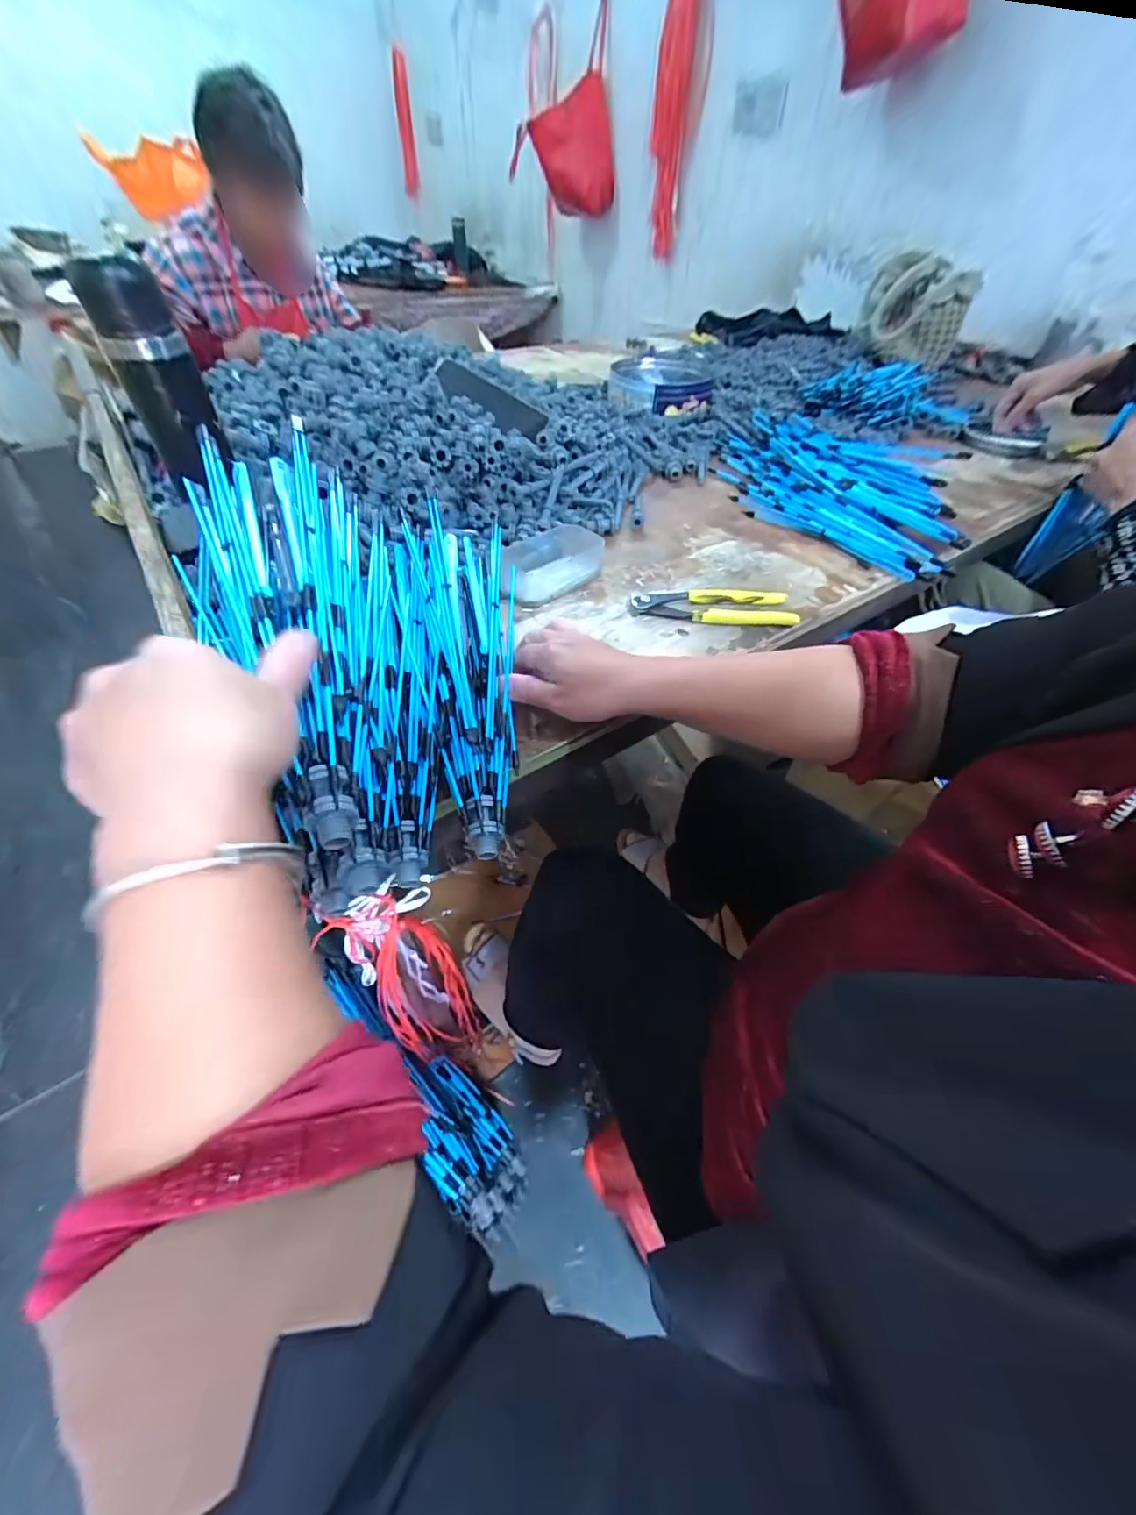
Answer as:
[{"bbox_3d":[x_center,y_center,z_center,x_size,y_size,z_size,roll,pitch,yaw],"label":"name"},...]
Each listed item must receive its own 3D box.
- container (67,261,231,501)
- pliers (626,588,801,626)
[{"bbox_3d":[-0.374,-0.346,0.472,0.065,0.162,0.058,-24,55,-21],"label":"container"},{"bbox_3d":[0.145,-0.152,0.512,0.161,0.013,0.047,-1,49,-3],"label":"pliers"}]

